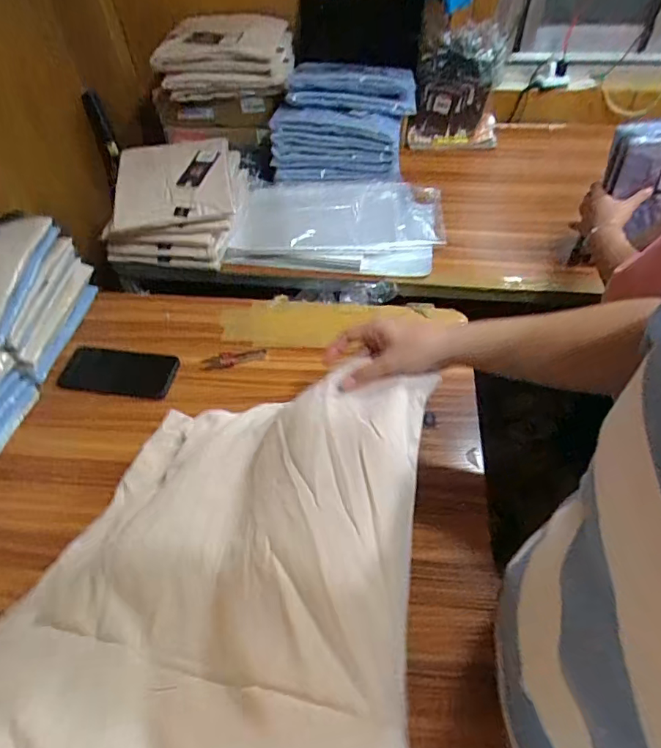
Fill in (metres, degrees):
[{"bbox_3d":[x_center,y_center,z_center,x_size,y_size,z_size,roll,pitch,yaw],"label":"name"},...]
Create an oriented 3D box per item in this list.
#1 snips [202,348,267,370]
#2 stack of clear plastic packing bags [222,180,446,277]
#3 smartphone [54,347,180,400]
[{"bbox_3d":[-0.152,-0.025,0.787,0.099,0.004,0.029,-12,52,-8],"label":"snips"},{"bbox_3d":[0.018,-0.302,0.975,0.413,0.064,0.249,0,51,1],"label":"stack of clear plastic packing bags"},{"bbox_3d":[-0.328,-0.005,0.770,0.168,0.013,0.086,7,52,7],"label":"smartphone"}]

